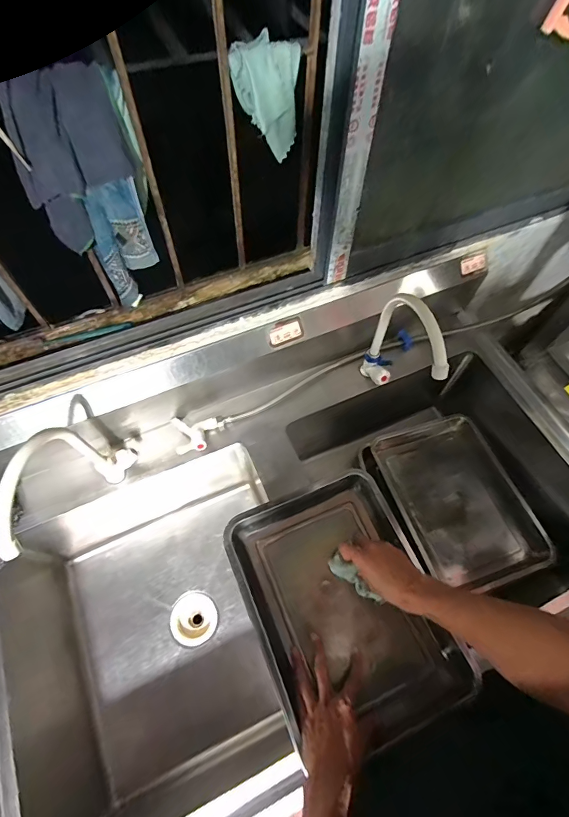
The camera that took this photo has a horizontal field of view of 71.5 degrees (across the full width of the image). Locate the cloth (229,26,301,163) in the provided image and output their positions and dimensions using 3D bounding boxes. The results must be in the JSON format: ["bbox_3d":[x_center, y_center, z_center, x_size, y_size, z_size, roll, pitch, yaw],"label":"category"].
[{"bbox_3d":[-0.017,-0.443,0.569,0.090,0.151,0.044,-37,57,-7],"label":"cloth"}]

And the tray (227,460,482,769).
[{"bbox_3d":[0.095,0.322,0.663,0.289,0.053,0.395,-20,65,-12],"label":"tray"}]

